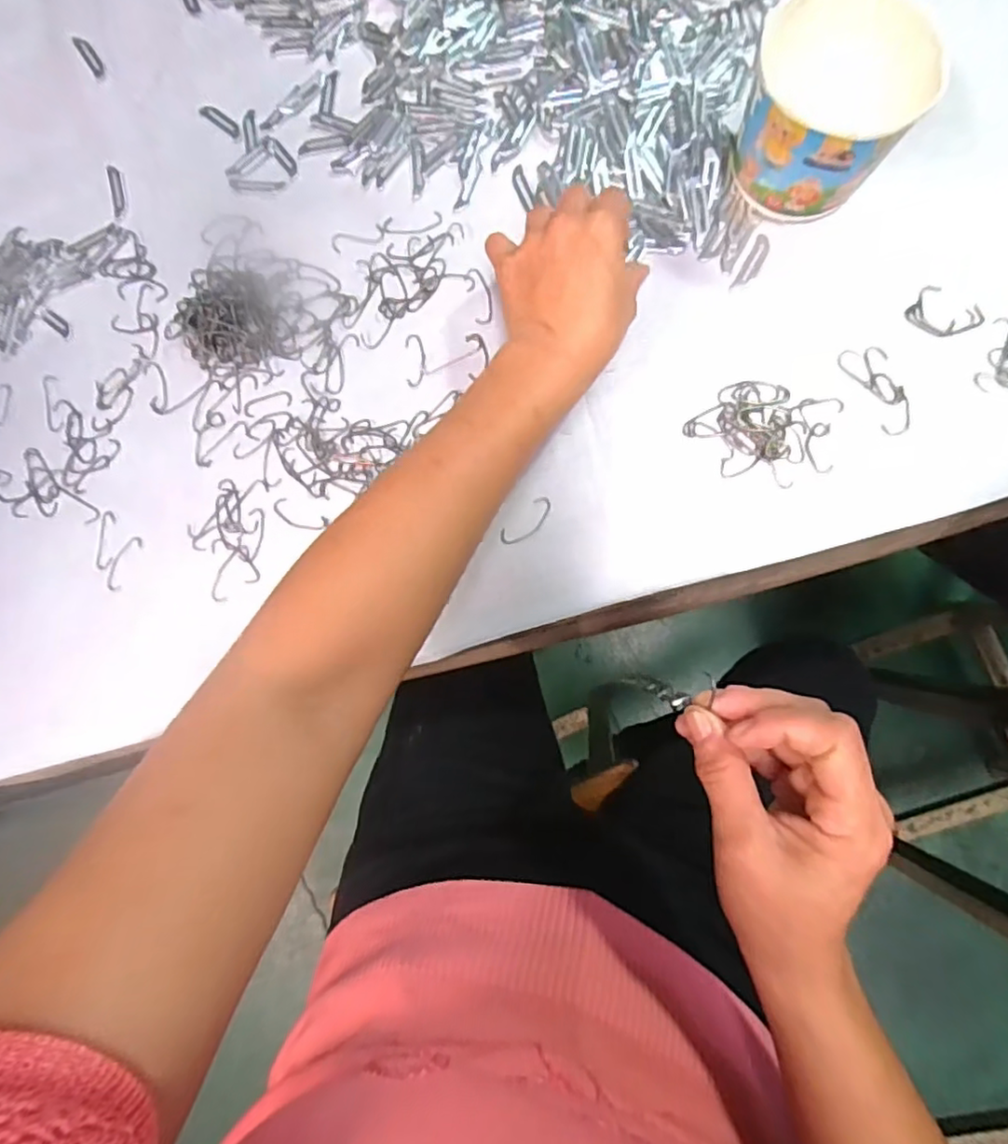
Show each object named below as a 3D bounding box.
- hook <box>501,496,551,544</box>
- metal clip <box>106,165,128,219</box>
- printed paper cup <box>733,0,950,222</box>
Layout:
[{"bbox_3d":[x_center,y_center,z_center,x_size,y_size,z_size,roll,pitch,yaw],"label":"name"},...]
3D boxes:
[{"bbox_3d":[0.015,-0.031,0.383,0.038,0.004,0.016,-43,81,2],"label":"hook"},{"bbox_3d":[-0.281,-0.276,0.447,0.009,0.005,0.039,-11,84,6],"label":"metal clip"},{"bbox_3d":[0.181,-0.260,0.348,0.087,0.080,0.084,-1,85,7],"label":"printed paper cup"}]

